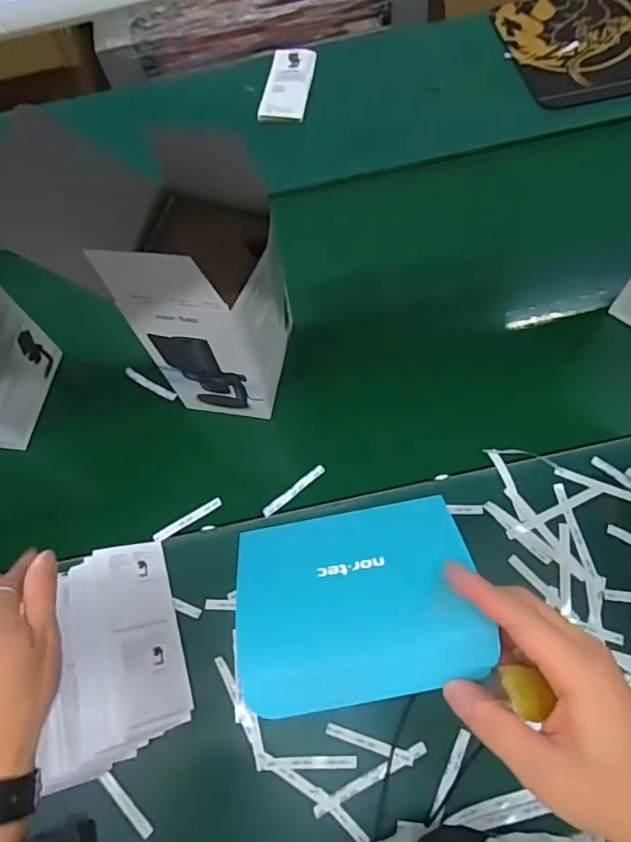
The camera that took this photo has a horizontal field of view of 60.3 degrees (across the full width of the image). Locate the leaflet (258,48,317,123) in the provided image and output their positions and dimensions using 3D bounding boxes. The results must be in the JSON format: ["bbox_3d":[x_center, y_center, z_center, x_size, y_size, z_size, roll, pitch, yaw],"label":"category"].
[{"bbox_3d":[-0.046,-0.583,0.938,0.077,0.009,0.181,8,70,3],"label":"leaflet"}]

